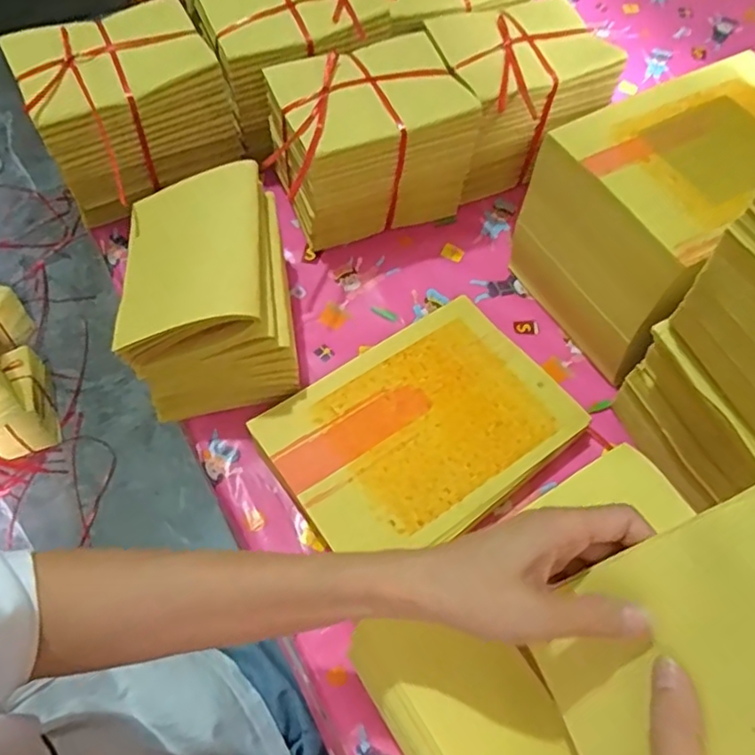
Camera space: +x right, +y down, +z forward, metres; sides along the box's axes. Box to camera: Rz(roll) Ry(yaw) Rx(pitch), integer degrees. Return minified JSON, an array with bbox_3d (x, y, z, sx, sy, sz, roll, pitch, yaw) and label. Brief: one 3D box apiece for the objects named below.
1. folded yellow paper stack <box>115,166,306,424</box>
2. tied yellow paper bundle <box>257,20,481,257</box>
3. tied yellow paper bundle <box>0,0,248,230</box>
[{"bbox_3d":[-0.140,-0.076,0.507,0.125,0.111,0.174,-8,62,-7],"label":"folded yellow paper stack"},{"bbox_3d":[-0.011,-0.222,0.587,0.178,0.128,0.125,-23,65,-15],"label":"tied yellow paper bundle"},{"bbox_3d":[-0.232,-0.255,0.583,0.163,0.117,0.118,-25,65,-16],"label":"tied yellow paper bundle"}]

